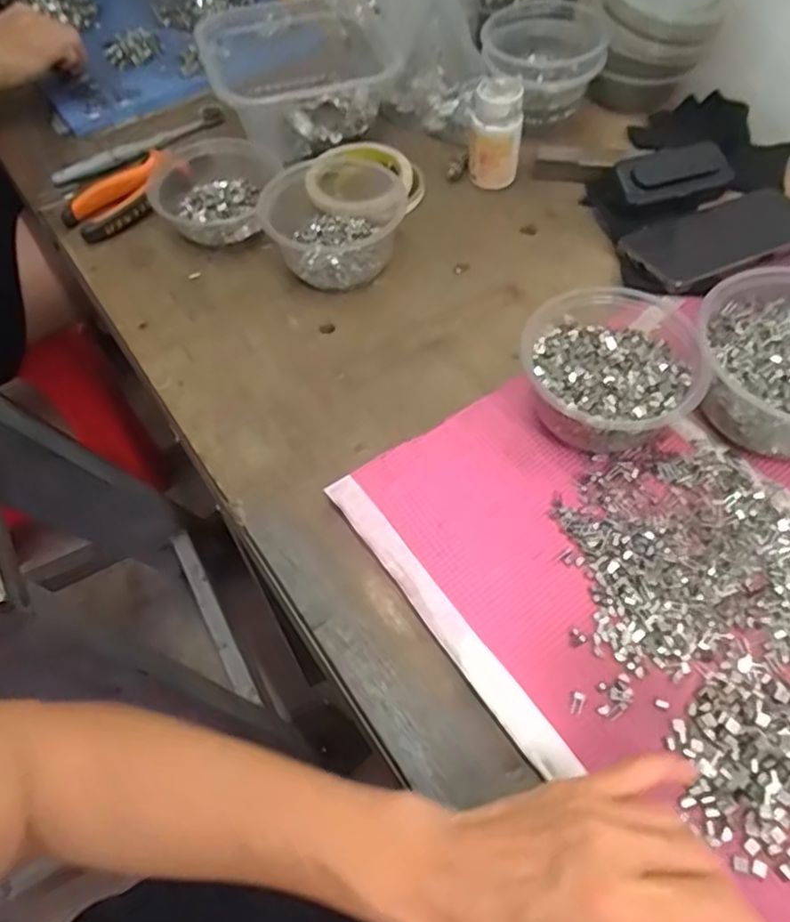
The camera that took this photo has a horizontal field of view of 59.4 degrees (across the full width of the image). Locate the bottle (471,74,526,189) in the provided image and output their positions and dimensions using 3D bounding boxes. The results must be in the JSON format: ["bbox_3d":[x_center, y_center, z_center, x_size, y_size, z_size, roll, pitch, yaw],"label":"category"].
[{"bbox_3d":[0.089,-0.291,0.618,0.045,0.079,0.047,4,59,7],"label":"bottle"}]

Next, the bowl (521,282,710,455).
[{"bbox_3d":[0.141,-0.056,0.463,0.110,0.060,0.110,-2,58,3],"label":"bowl"}]

